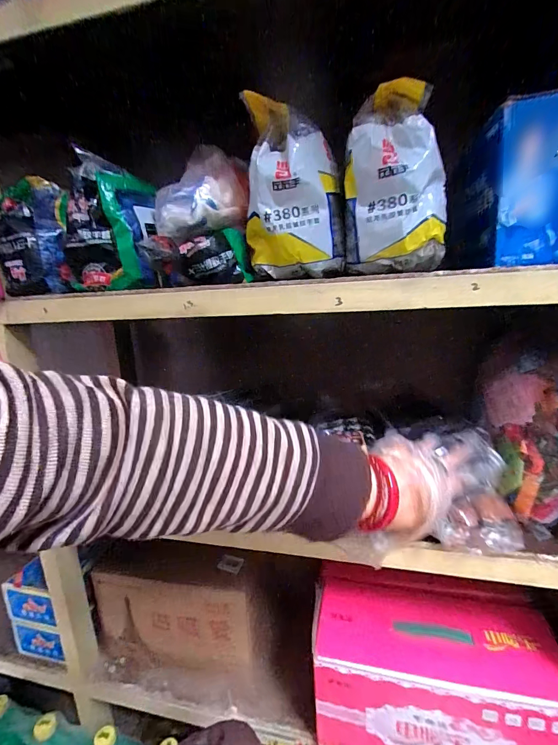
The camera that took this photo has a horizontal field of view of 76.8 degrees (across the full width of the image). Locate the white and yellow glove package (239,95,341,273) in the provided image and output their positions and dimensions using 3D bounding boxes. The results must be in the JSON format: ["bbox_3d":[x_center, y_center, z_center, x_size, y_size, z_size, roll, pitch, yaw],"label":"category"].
[{"bbox_3d":[0.015,-0.196,0.395,0.107,0.167,0.094,-2,13,5],"label":"white and yellow glove package"}]

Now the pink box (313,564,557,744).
[{"bbox_3d":[0.208,0.420,0.499,0.293,0.167,0.153,1,13,15],"label":"pink box"}]

